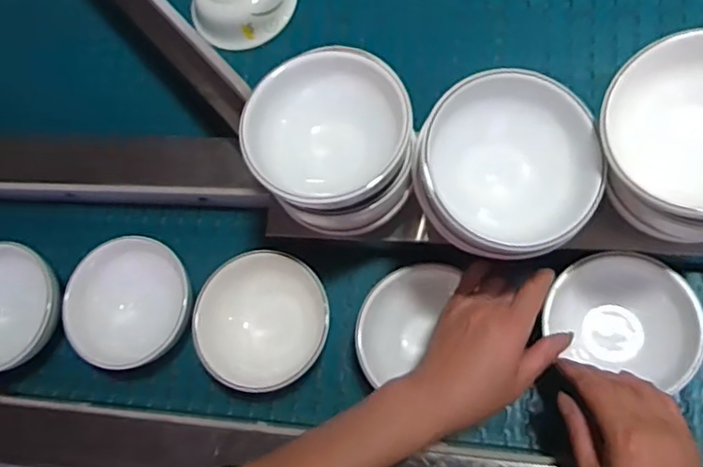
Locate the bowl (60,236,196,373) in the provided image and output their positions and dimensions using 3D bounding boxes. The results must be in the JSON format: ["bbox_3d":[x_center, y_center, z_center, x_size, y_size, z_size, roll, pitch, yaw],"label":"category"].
[{"bbox_3d":[-0.206,0.064,0.567,0.098,0.045,0.114,3,77,2],"label":"bowl"}]

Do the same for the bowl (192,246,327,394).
[{"bbox_3d":[-0.076,0.076,0.539,0.109,0.067,0.114,0,77,1],"label":"bowl"}]

